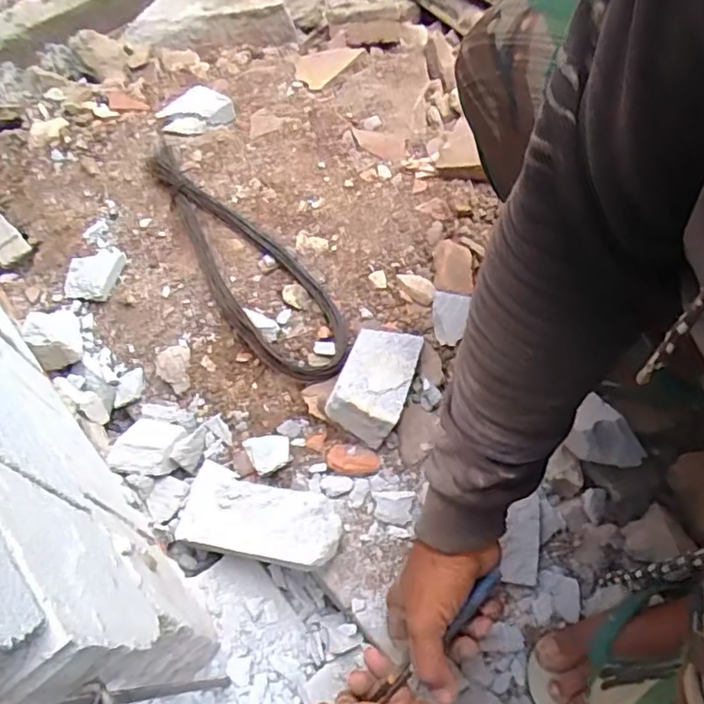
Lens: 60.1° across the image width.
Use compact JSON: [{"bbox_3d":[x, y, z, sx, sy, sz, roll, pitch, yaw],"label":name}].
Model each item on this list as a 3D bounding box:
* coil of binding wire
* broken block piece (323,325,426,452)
[{"bbox_3d":[-0.171,-0.136,0.793,0.120,0.025,0.456,-41,71,-18],"label":"coil of binding wire"},{"bbox_3d":[0.030,0.026,0.698,0.078,0.074,0.152,20,66,9],"label":"broken block piece"}]

